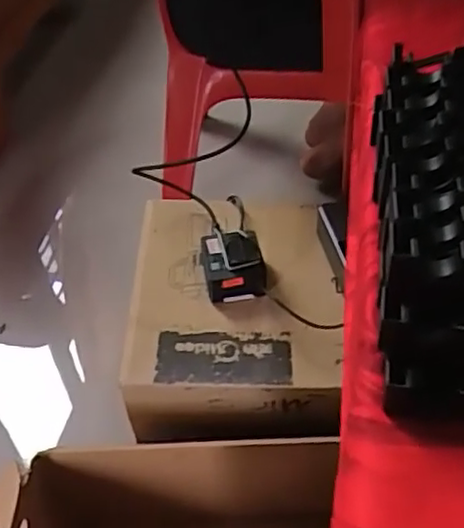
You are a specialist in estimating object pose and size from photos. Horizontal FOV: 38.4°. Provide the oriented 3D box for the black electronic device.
[{"bbox_3d":[0.001,0.001,0.840,0.074,0.047,0.089,-7,47,-4],"label":"black electronic device"}]

